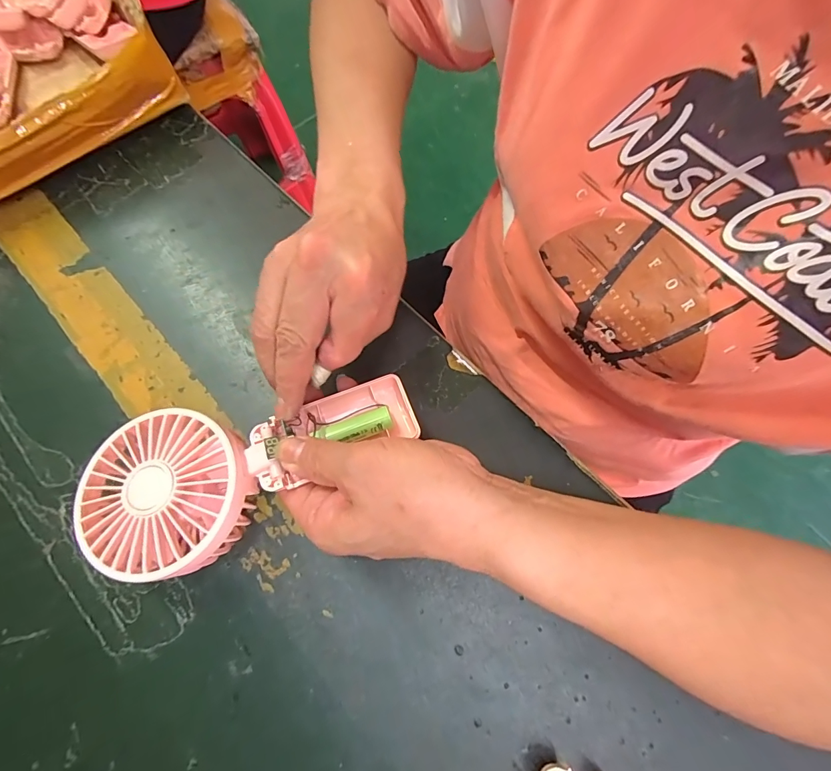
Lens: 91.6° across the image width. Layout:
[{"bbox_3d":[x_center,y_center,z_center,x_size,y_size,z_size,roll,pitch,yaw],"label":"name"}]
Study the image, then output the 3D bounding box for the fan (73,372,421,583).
[{"bbox_3d":[-0.092,0.042,0.236,0.182,0.034,0.085,-21,70,-15],"label":"fan"}]

